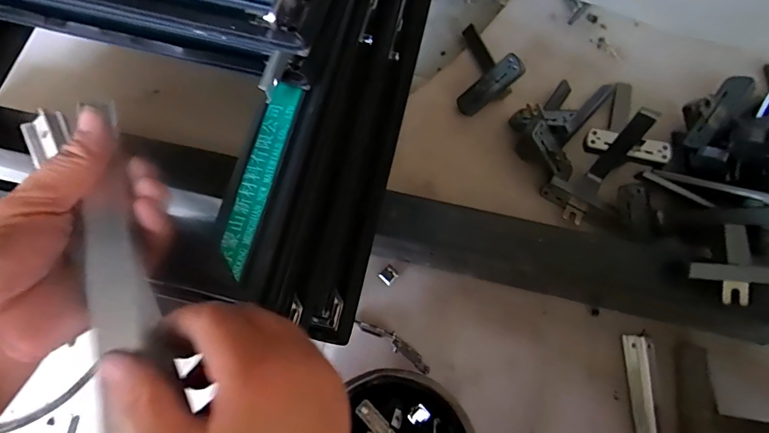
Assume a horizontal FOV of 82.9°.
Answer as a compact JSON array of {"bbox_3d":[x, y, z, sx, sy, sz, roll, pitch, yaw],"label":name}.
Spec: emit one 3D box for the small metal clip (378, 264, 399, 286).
[{"bbox_3d":[0.005,0.075,0.555,0.021,0.005,0.019,-43,77,-10],"label":"small metal clip"}]

